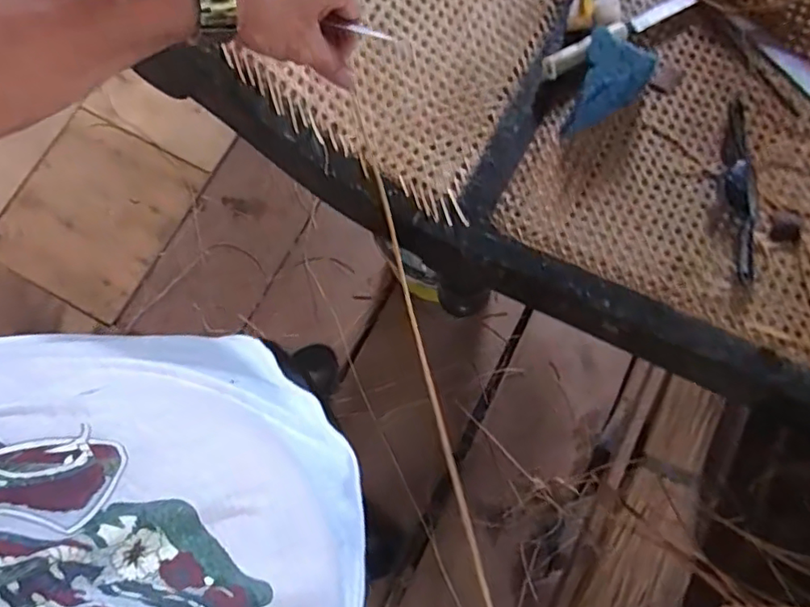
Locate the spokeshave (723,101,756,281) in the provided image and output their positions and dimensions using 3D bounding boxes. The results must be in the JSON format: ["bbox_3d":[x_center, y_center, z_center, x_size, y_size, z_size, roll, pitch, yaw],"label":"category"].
[{"bbox_3d":[0.340,-0.119,0.598,0.031,0.020,0.199,10,78,1],"label":"spokeshave"}]

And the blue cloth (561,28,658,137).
[{"bbox_3d":[0.209,-0.221,0.609,0.077,0.061,0.095,29,79,5],"label":"blue cloth"}]

